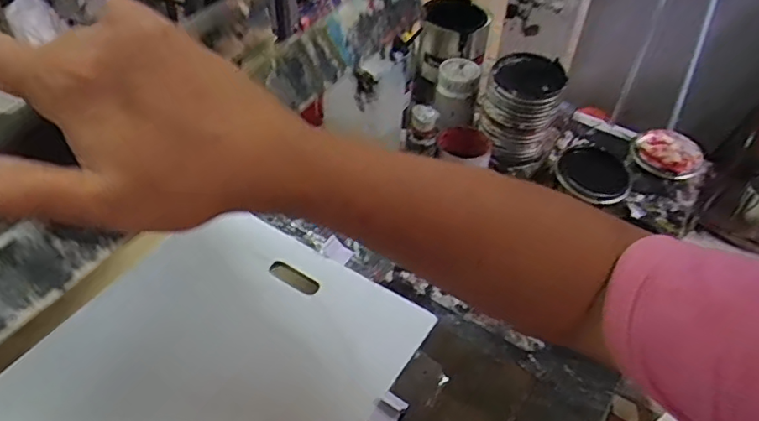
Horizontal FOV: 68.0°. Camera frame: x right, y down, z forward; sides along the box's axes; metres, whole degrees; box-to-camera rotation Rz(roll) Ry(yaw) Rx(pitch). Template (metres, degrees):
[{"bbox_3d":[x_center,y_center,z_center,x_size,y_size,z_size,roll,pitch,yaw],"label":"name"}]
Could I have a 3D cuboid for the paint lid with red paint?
[{"bbox_3d":[0.449,-0.090,0.874,0.105,0.018,0.095,26,51,19],"label":"paint lid with red paint"}]

